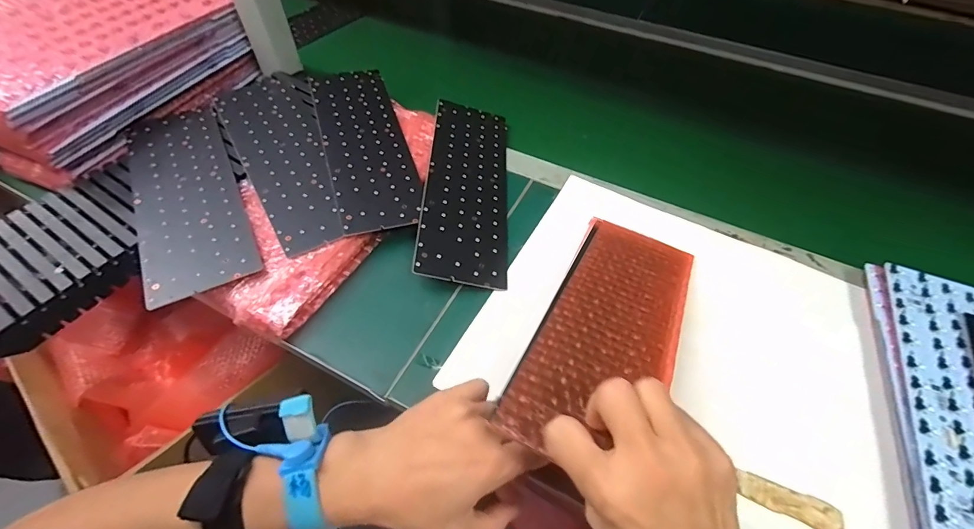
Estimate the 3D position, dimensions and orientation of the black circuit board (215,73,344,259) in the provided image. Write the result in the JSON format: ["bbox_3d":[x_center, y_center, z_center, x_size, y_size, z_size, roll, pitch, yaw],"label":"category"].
[{"bbox_3d":[-0.221,-0.129,0.484,0.101,0.009,0.284,-25,62,-19],"label":"black circuit board"}]

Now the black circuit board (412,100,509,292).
[{"bbox_3d":[-0.021,-0.094,0.488,0.092,0.004,0.273,12,52,-12],"label":"black circuit board"}]

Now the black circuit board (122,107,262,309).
[{"bbox_3d":[-0.311,-0.078,0.442,0.097,0.007,0.270,-23,58,-18],"label":"black circuit board"}]

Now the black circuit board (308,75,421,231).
[{"bbox_3d":[-0.143,-0.146,0.503,0.090,0.004,0.266,-13,58,-17],"label":"black circuit board"}]

